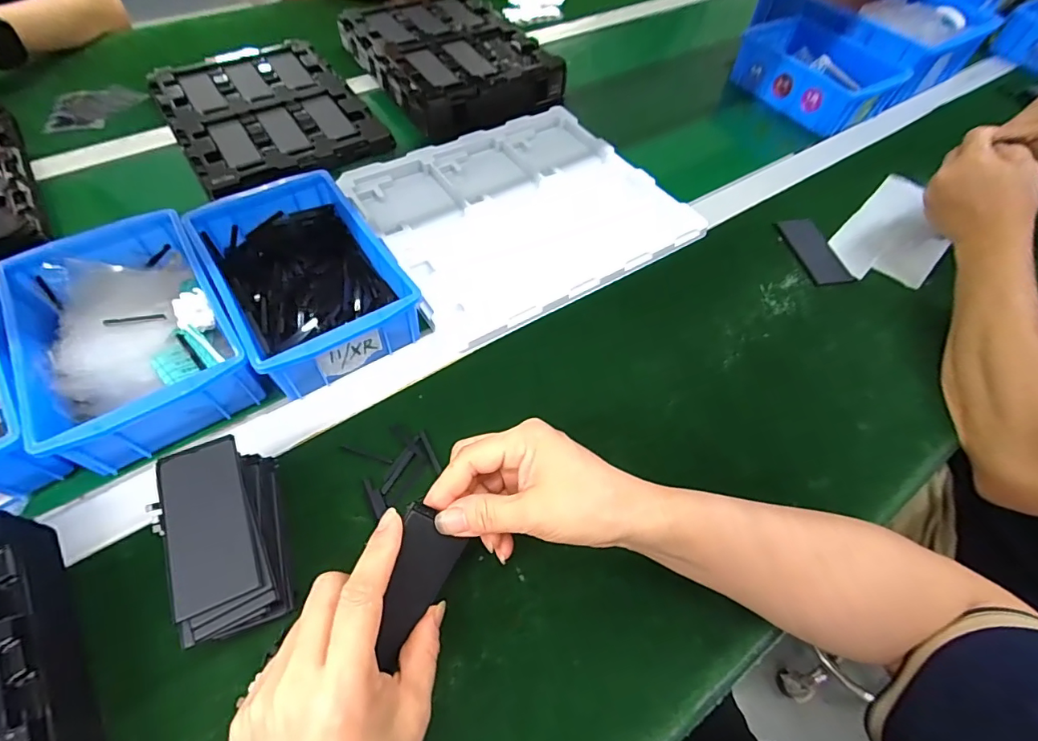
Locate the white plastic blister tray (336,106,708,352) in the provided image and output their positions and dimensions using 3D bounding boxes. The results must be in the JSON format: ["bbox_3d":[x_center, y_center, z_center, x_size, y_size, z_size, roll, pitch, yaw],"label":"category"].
[{"bbox_3d":[0.003,-0.187,0.532,0.318,0.011,0.286,-28,63,-20],"label":"white plastic blister tray"}]

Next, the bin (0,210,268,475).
[{"bbox_3d":[-0.304,-0.030,0.378,0.130,0.061,0.198,-29,64,-20],"label":"bin"}]

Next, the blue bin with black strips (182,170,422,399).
[{"bbox_3d":[-0.188,-0.083,0.419,0.128,0.058,0.196,-29,64,-20],"label":"blue bin with black strips"}]

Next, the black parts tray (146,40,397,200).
[{"bbox_3d":[-0.325,-0.333,0.606,0.217,0.021,0.289,-31,64,-21],"label":"black parts tray"}]

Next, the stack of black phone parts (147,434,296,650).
[{"bbox_3d":[-0.180,0.107,0.296,0.057,0.058,0.112,-20,61,-16],"label":"stack of black phone parts"}]

